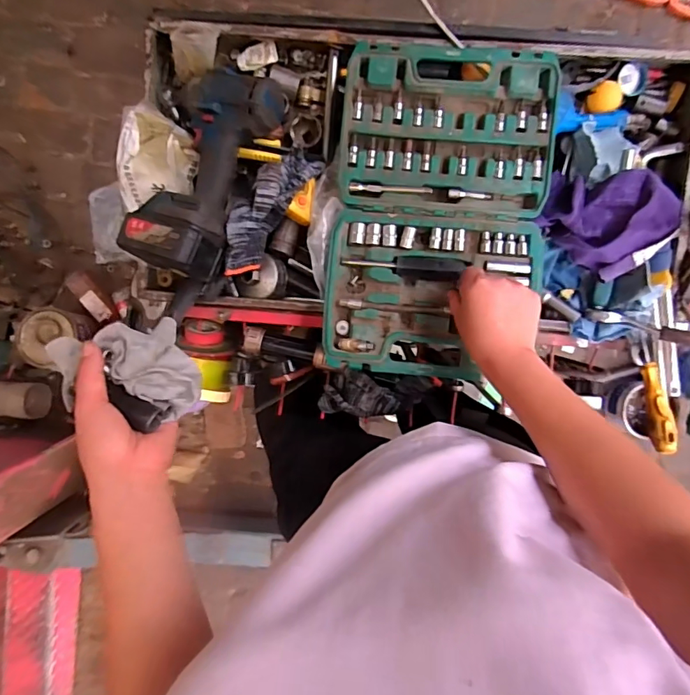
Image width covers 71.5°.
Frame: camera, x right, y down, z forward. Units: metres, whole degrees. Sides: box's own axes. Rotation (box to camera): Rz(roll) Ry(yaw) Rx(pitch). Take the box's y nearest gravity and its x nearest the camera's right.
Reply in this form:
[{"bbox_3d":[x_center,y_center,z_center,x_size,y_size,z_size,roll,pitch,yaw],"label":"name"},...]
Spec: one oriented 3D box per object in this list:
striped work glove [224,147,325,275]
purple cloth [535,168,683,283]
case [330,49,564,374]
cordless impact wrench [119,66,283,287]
[{"bbox_3d":[-0.101,-0.169,0.593,0.061,0.063,0.175,36,97,0],"label":"striped work glove"},{"bbox_3d":[0.311,-0.161,0.572,0.128,0.063,0.121,43,96,-1],"label":"purple cloth"},{"bbox_3d":[0.108,-0.159,0.569,0.247,0.051,0.378,6,97,2],"label":"case"},{"bbox_3d":[-0.171,-0.209,0.577,0.120,0.077,0.249,21,84,0],"label":"cordless impact wrench"}]

